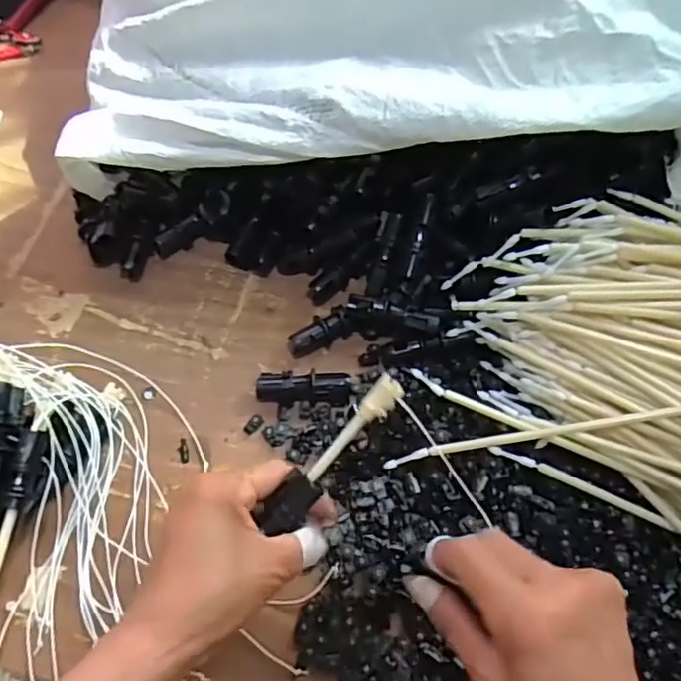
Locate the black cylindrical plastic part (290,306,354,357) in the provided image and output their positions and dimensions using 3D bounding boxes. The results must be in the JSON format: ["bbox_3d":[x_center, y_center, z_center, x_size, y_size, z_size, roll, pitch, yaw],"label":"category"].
[{"bbox_3d":[-0.016,-0.006,0.454,0.050,0.021,0.021,-27,70,-15],"label":"black cylindrical plastic part"}]

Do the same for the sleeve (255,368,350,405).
[{"bbox_3d":[-0.026,0.033,0.431,0.066,0.016,0.023,3,65,-2],"label":"sleeve"}]

